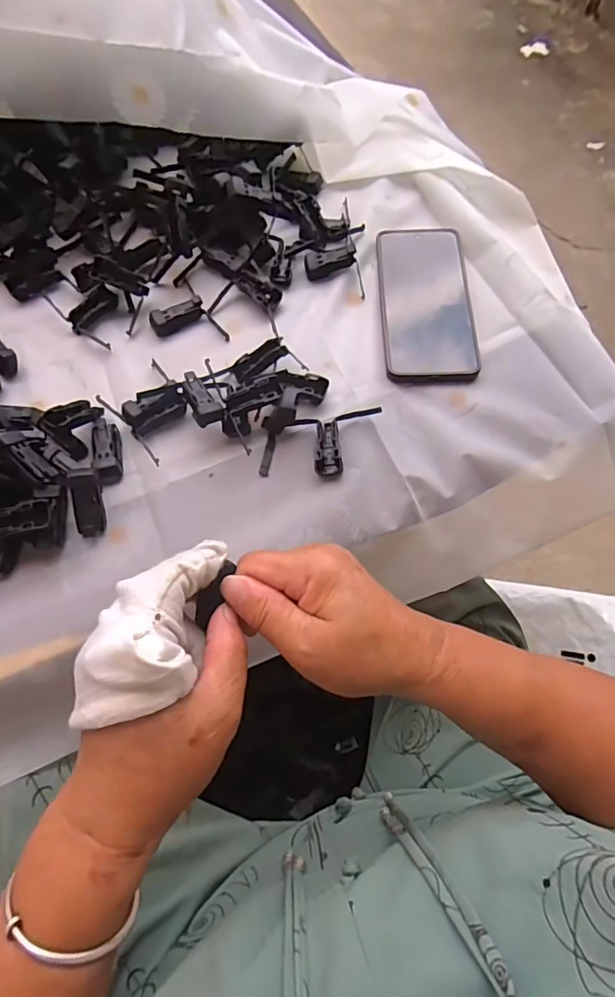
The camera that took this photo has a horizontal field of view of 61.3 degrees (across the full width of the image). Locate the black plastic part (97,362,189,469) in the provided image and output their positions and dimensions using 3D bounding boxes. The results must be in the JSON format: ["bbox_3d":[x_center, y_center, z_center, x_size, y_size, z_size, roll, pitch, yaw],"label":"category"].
[{"bbox_3d":[-0.122,-0.072,0.416,0.056,0.022,0.081,-41,72,-15],"label":"black plastic part"}]

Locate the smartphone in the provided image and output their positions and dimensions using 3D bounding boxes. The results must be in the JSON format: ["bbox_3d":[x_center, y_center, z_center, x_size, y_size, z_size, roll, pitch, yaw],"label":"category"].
[{"bbox_3d":[0.105,-0.175,0.464,0.079,0.013,0.167,-1,67,1],"label":"smartphone"}]

